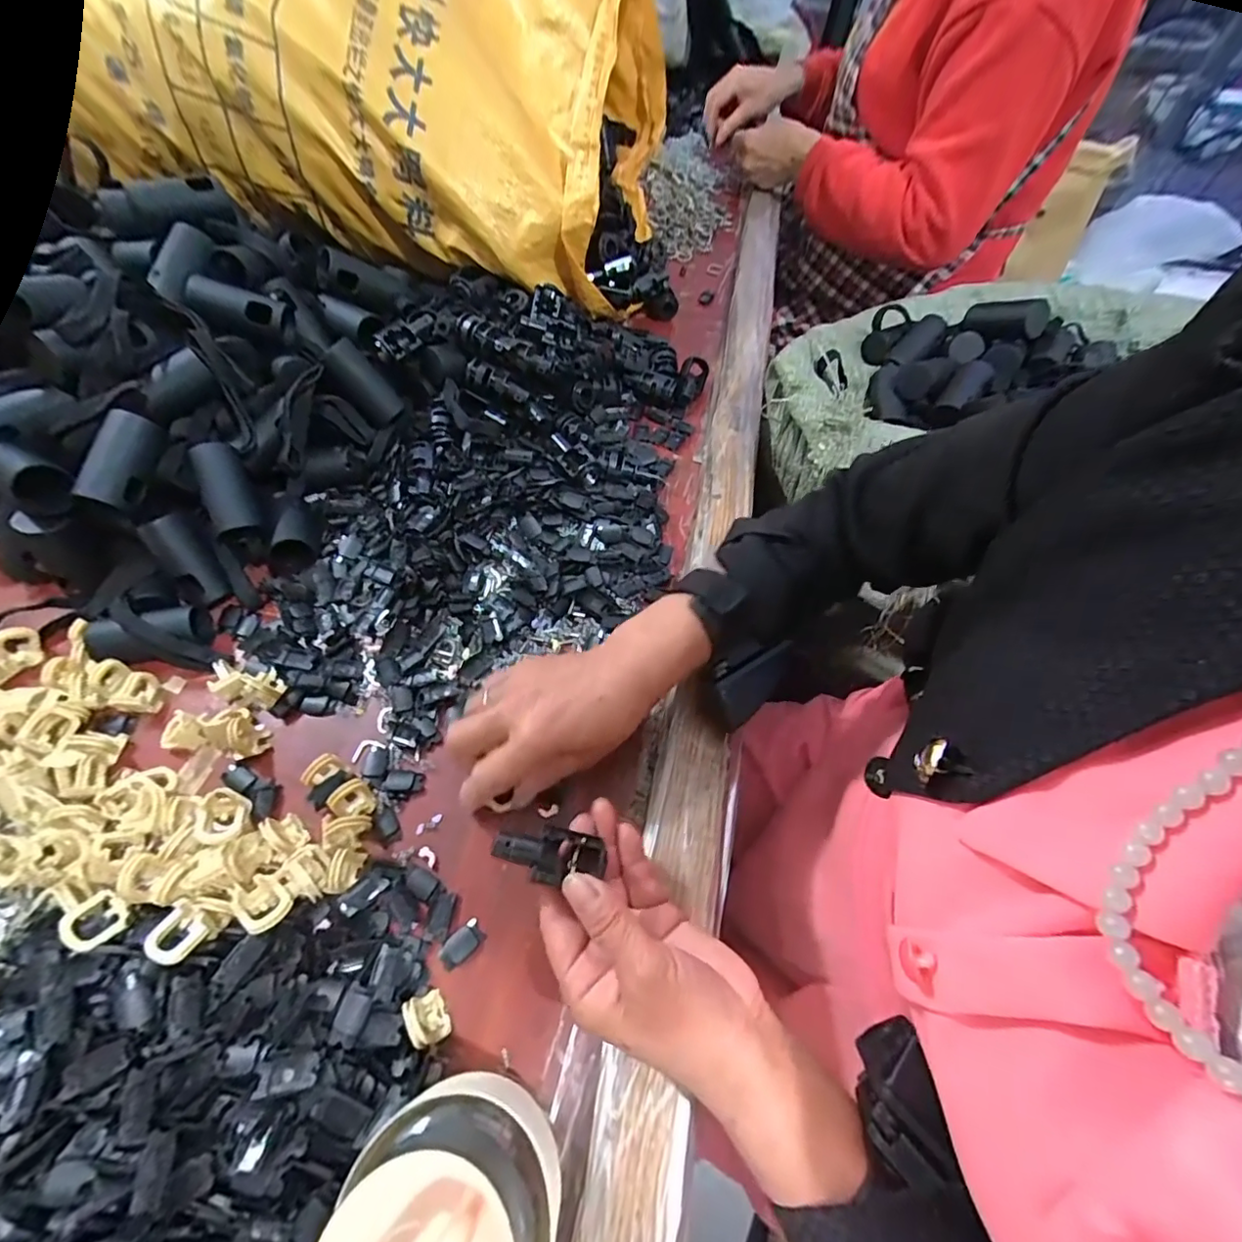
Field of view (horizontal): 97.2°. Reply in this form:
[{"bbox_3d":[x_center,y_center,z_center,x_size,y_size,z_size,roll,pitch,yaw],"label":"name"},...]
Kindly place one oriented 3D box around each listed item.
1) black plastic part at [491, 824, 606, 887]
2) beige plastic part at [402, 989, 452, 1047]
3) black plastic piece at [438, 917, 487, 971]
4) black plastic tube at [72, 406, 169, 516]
[{"bbox_3d":[-0.035,0.112,0.262,0.051,0.014,0.024,15,55,-23],"label":"black plastic part"},{"bbox_3d":[-0.094,0.194,0.267,0.015,0.020,0.022,-24,64,-17],"label":"beige plastic part"},{"bbox_3d":[-0.086,0.174,0.294,0.024,0.004,0.014,-39,69,-23],"label":"black plastic piece"},{"bbox_3d":[-0.309,-0.099,0.340,0.022,0.027,0.061,10,76,1],"label":"black plastic tube"}]

